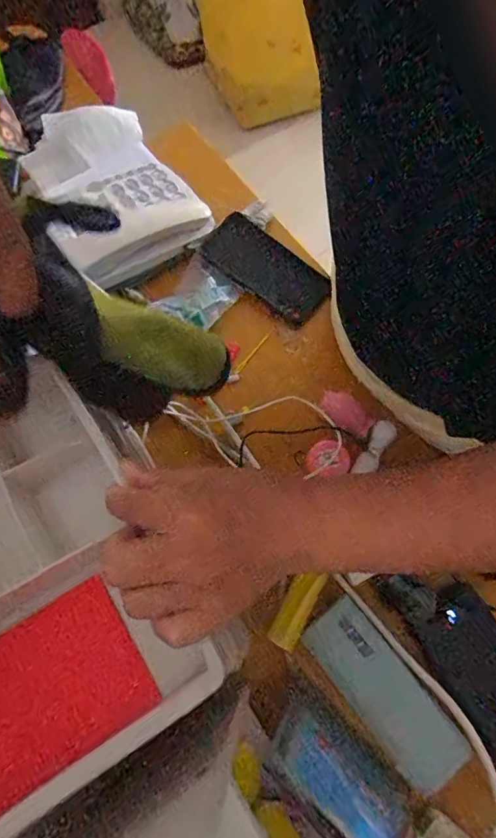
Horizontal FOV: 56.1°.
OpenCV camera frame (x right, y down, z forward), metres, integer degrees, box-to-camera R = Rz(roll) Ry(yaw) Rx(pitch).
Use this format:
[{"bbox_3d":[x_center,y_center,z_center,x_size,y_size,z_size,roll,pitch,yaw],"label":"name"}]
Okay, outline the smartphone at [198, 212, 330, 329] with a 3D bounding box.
[{"bbox_3d":[0.023,-0.194,0.598,0.167,0.011,0.079,41,82,7],"label":"smartphone"}]

